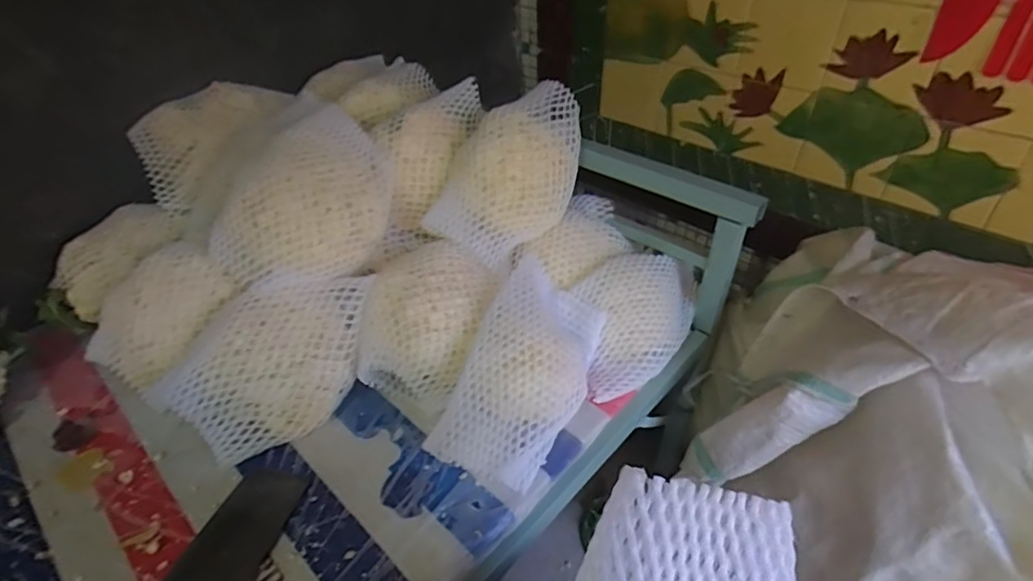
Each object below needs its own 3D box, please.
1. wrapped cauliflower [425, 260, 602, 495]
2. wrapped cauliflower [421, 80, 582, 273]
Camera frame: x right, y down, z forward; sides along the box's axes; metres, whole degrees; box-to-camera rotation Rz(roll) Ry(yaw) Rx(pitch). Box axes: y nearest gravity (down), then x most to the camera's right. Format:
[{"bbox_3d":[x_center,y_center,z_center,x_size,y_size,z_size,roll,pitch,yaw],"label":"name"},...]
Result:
[{"bbox_3d":[0.014,0.088,0.660,0.132,0.104,0.267,18,43,22],"label":"wrapped cauliflower"},{"bbox_3d":[-0.005,-0.162,0.769,0.137,0.158,0.227,20,44,25],"label":"wrapped cauliflower"}]

